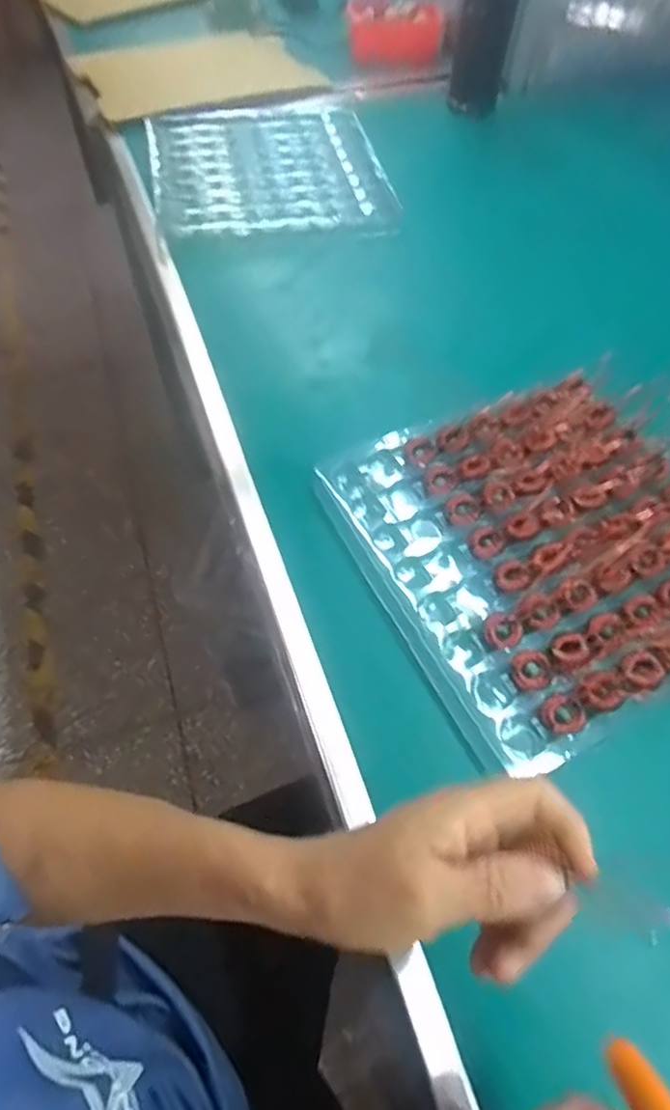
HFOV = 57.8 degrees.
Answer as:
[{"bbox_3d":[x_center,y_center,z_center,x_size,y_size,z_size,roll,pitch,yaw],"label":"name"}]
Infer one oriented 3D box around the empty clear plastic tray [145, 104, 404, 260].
[{"bbox_3d":[-0.091,-0.511,0.783,0.295,0.029,0.316,-12,59,-9],"label":"empty clear plastic tray"}]

